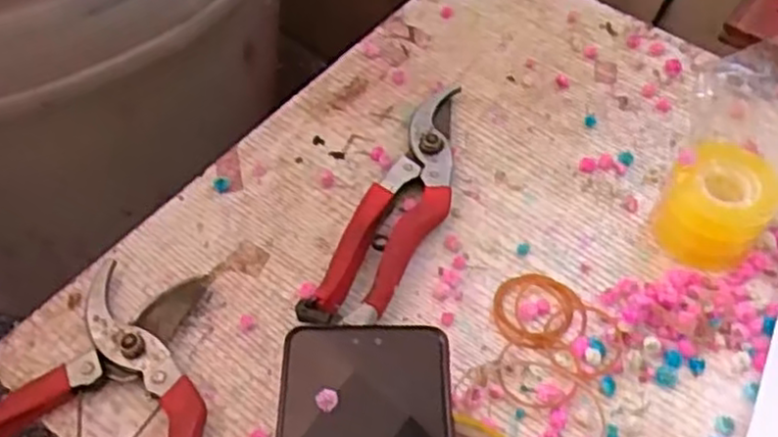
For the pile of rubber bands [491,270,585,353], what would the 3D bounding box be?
[{"bbox_3d":[0.085,0.051,0.420,0.050,0.004,0.047,0,54,0],"label":"pile of rubber bands"}]

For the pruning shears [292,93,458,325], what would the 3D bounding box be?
[{"bbox_3d":[0.011,-0.010,0.451,0.045,0.020,0.191,21,56,14],"label":"pruning shears"}]

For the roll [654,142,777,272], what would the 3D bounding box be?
[{"bbox_3d":[0.188,-0.005,0.429,0.053,0.056,0.052,0,54,0],"label":"roll"}]

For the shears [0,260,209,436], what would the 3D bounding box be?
[{"bbox_3d":[-0.132,0.095,0.371,0.156,0.022,0.152,14,55,10],"label":"shears"}]

